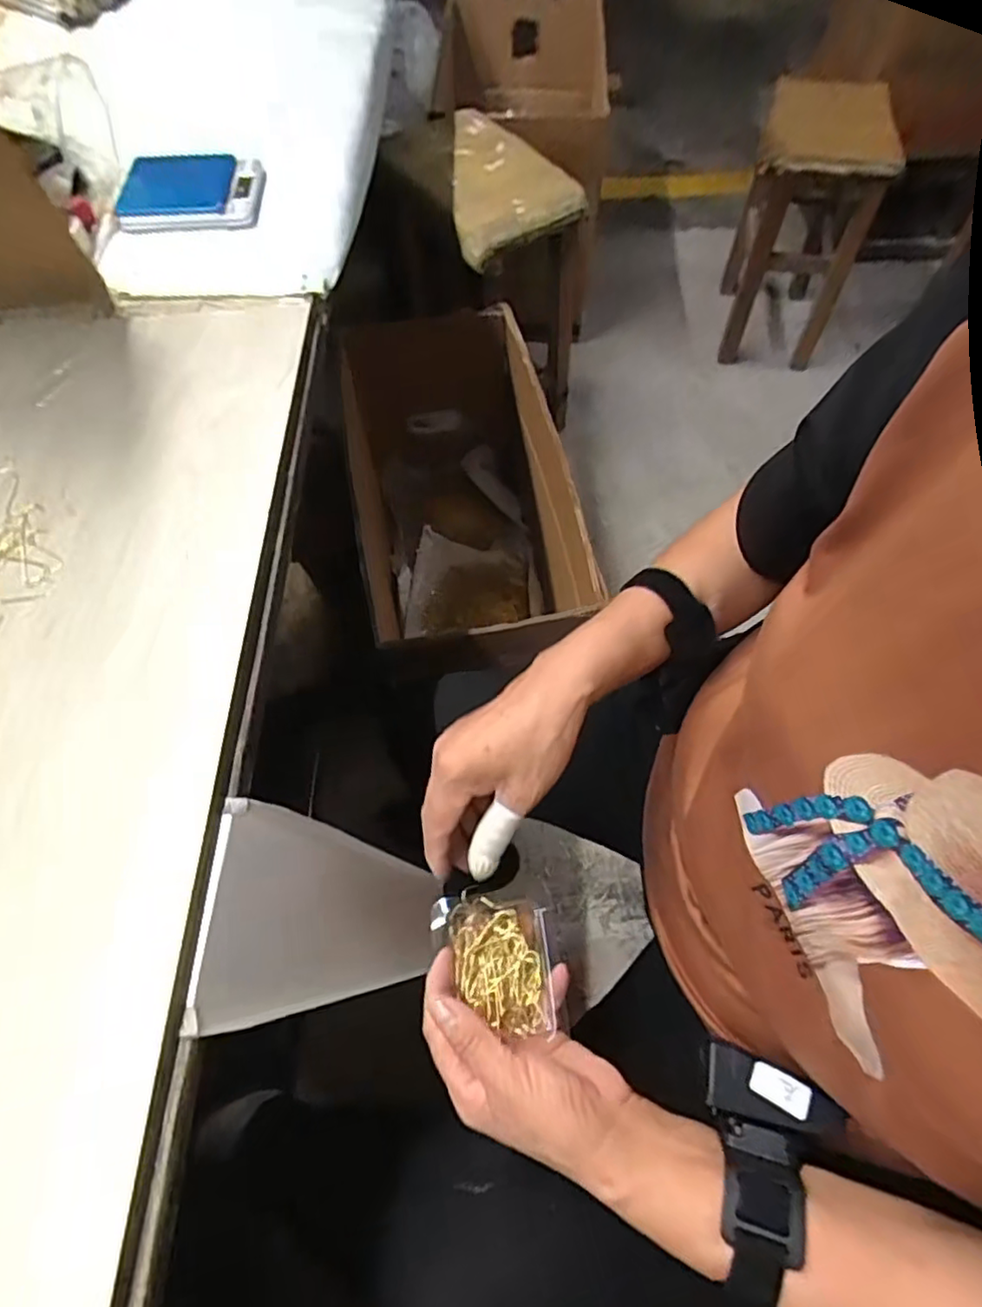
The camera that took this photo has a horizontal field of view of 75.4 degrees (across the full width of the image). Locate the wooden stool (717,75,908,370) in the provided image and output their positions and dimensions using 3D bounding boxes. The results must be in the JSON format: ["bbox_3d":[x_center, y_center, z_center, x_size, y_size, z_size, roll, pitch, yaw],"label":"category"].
[{"bbox_3d":[0.675,-0.920,1.444,0.226,0.434,0.370,10,63,6],"label":"wooden stool"}]

